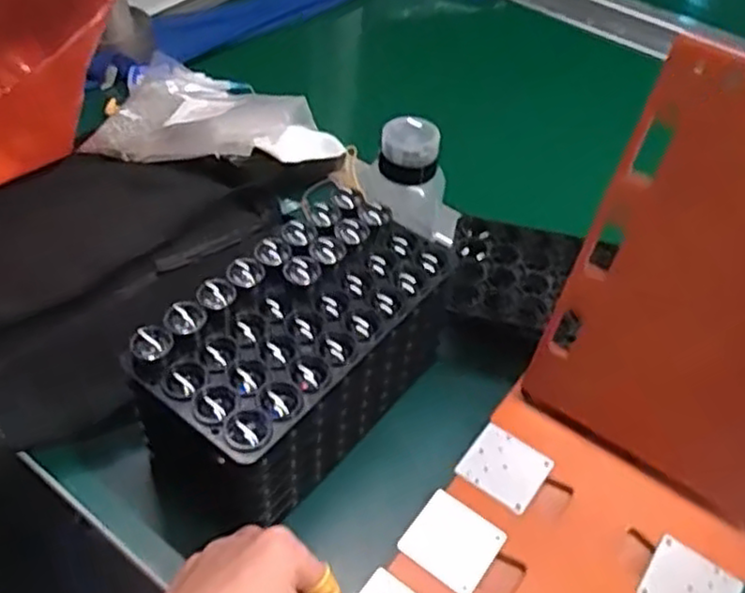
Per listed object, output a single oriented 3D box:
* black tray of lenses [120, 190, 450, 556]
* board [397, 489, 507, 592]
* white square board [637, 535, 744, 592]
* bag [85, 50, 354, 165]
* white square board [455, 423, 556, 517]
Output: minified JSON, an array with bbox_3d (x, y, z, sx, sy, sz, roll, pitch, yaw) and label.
[{"bbox_3d":[-0.046,0.040,0.452,0.101,0.115,0.202,34,54,24],"label":"black tray of lenses"},{"bbox_3d":[0.046,0.140,0.408,0.048,0.004,0.045,31,53,21],"label":"board"},{"bbox_3d":[0.177,0.164,0.399,0.047,0.005,0.045,32,54,22],"label":"white square board"},{"bbox_3d":[-0.139,-0.173,0.681,0.226,0.041,0.151,7,48,2],"label":"bag"},{"bbox_3d":[0.082,0.106,0.443,0.047,0.004,0.046,32,53,22],"label":"white square board"}]

